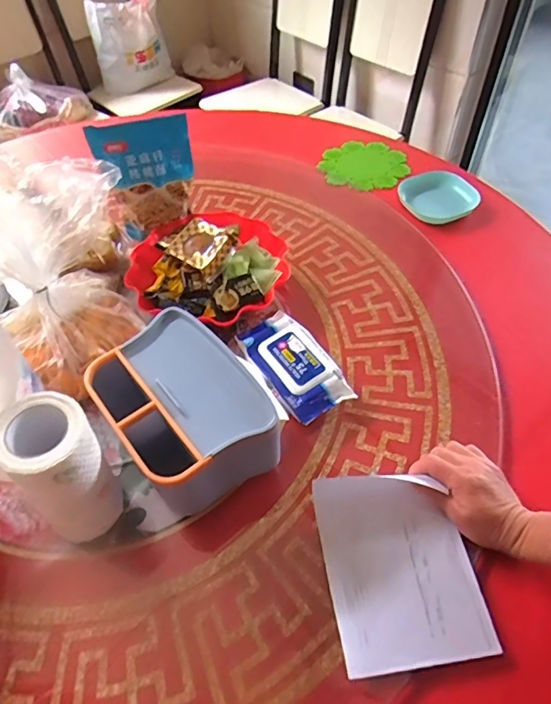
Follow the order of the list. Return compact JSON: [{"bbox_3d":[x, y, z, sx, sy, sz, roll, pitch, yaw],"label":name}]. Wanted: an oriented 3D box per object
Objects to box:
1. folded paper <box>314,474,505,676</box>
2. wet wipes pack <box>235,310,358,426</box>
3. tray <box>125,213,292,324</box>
[{"bbox_3d":[0.128,0.212,0.480,0.148,0.044,0.170,-7,52,-5],"label":"folded paper"},{"bbox_3d":[0.021,0.020,0.631,0.091,0.046,0.165,-28,58,-15],"label":"wet wipes pack"},{"bbox_3d":[-0.103,-0.129,0.718,0.226,0.090,0.233,-15,56,-7],"label":"tray"}]

